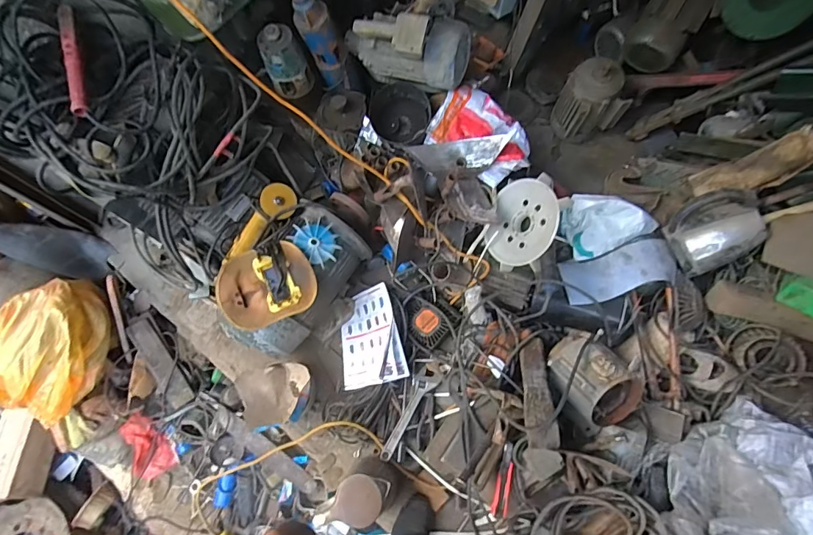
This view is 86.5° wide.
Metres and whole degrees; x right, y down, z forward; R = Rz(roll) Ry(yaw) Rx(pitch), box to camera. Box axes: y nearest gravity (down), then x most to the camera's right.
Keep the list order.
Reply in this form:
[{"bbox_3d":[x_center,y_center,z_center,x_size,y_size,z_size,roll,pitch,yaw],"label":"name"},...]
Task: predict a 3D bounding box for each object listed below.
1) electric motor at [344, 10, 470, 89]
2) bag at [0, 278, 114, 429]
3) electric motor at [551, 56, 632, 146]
[{"bbox_3d":[-0.005,-0.617,1.175,0.349,0.205,0.180,10,71,5],"label":"electric motor"},{"bbox_3d":[-1.082,0.237,1.291,0.303,0.163,0.399,9,71,5],"label":"bag"},{"bbox_3d":[0.638,-0.573,1.484,0.185,0.288,0.161,-15,71,-3],"label":"electric motor"}]

